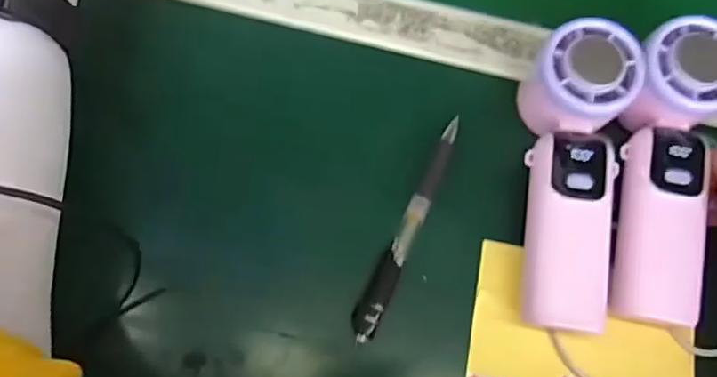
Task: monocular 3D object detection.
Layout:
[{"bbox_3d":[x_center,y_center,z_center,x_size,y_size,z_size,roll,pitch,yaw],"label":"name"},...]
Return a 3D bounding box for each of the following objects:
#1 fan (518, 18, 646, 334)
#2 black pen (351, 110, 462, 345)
[{"bbox_3d":[0.114,-0.008,0.317,0.066,0.042,0.162,12,72,2],"label":"fan"},{"bbox_3d":[0.028,0.020,0.333,0.015,0.010,0.136,24,71,6],"label":"black pen"}]

